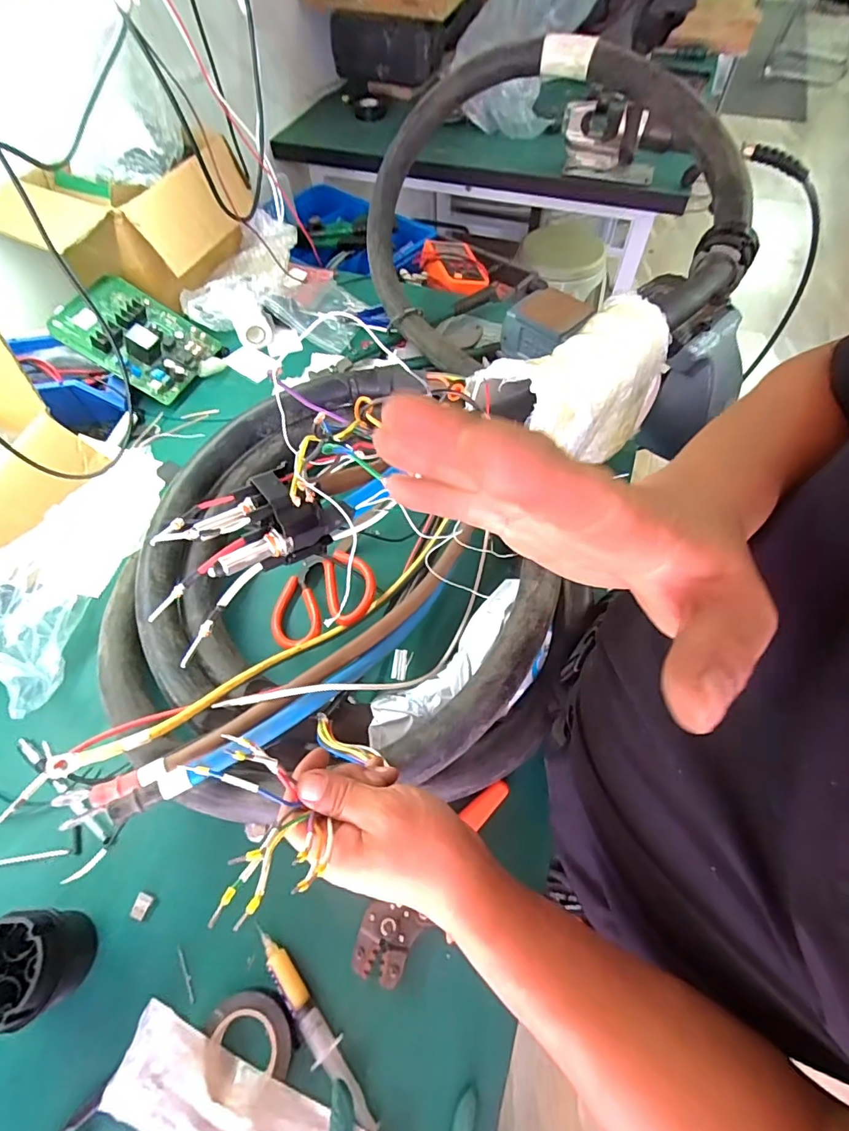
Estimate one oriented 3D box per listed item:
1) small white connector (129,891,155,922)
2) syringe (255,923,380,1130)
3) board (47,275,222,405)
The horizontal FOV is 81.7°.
[{"bbox_3d":[-0.247,0.297,0.427,0.014,0.007,0.019,13,61,9],"label":"small white connector"},{"bbox_3d":[-0.088,0.353,0.380,0.020,0.024,0.150,-36,65,-18],"label":"syringe"},{"bbox_3d":[-0.436,-0.357,0.739,0.206,0.051,0.153,31,61,-6],"label":"board"}]

